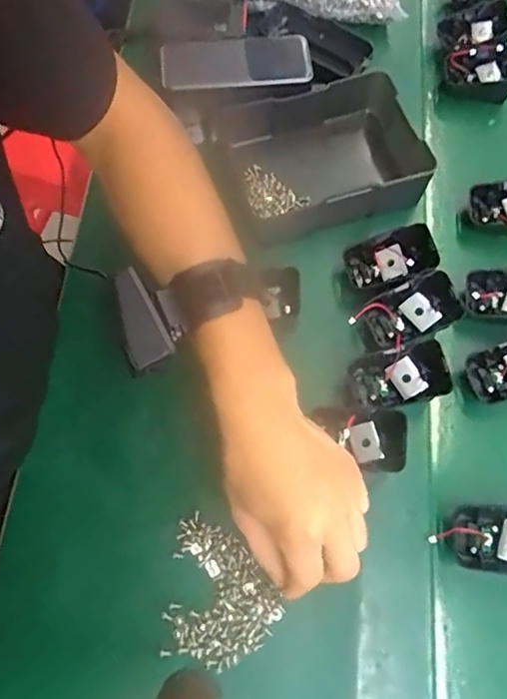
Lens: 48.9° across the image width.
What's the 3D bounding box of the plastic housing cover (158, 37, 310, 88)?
[{"bbox_3d":[-0.015,-0.249,0.486,0.130,0.008,0.048,-7,77,-3],"label":"plastic housing cover"}]

